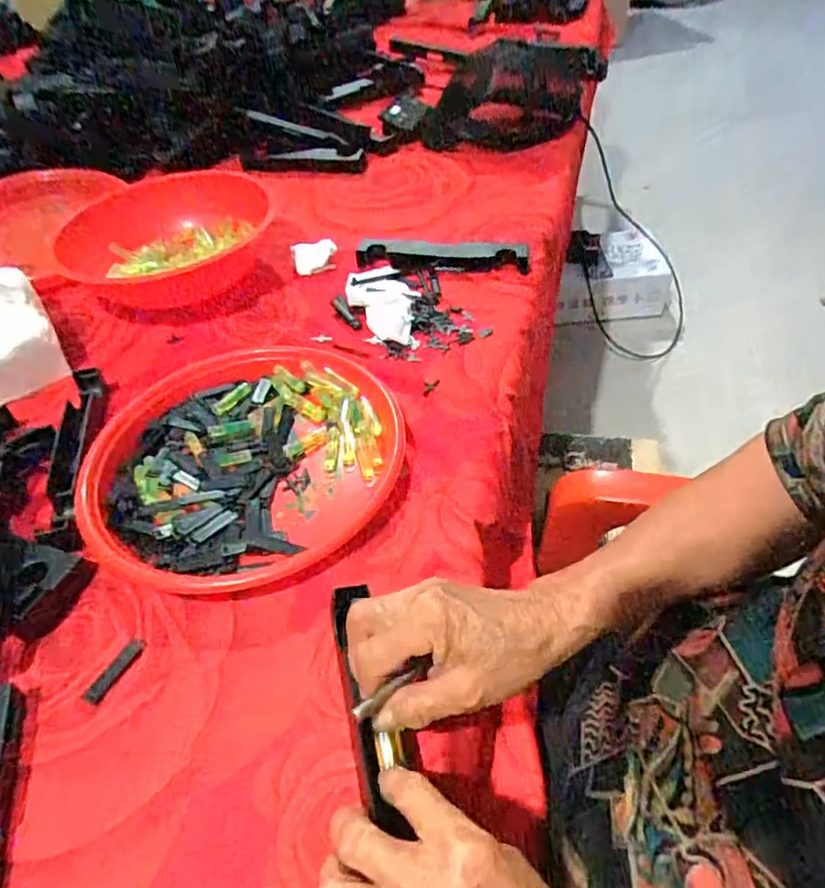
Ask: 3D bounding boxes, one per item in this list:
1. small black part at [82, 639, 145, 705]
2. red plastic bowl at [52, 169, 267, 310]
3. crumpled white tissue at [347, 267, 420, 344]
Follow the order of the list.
[{"bbox_3d":[-0.191,0.145,0.384,0.012,0.004,0.044,16,52,21],"label":"small black part"},{"bbox_3d":[-0.296,-0.255,0.725,0.207,0.068,0.196,-4,48,4],"label":"red plastic bowl"},{"bbox_3d":[-0.030,-0.152,0.638,0.070,0.014,0.129,-16,48,-6],"label":"crumpled white tissue"}]

